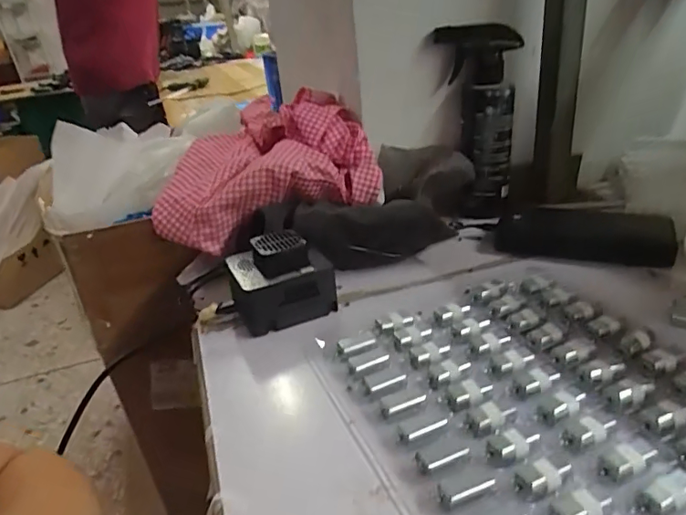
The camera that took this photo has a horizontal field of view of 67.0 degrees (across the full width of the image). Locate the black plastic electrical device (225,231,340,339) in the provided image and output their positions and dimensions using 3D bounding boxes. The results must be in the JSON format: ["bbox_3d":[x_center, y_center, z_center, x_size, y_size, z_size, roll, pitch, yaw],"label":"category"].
[{"bbox_3d":[-0.055,0.018,0.446,0.081,0.055,0.069,-13,28,-17],"label":"black plastic electrical device"}]

